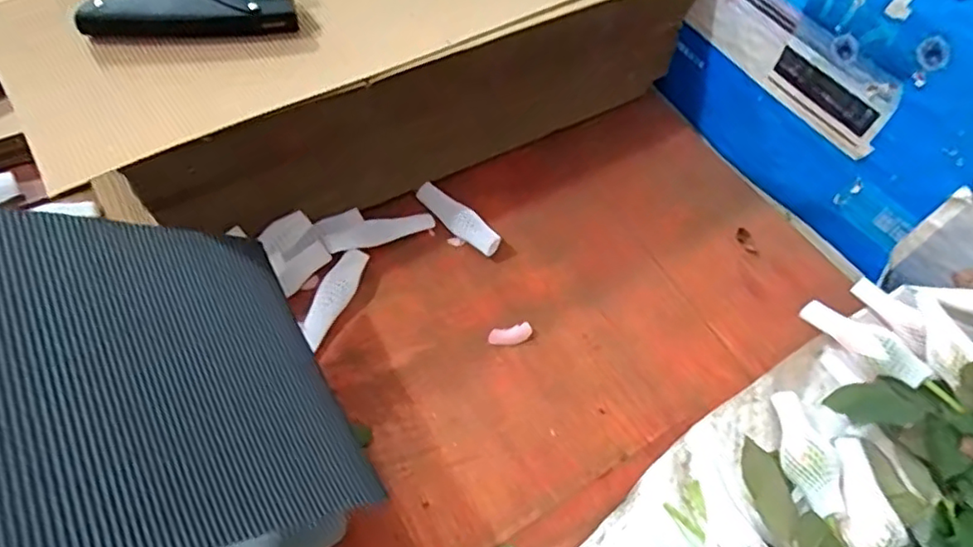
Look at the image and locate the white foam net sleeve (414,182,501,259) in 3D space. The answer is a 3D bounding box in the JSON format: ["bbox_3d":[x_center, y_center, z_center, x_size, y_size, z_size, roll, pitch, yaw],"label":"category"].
[{"bbox_3d":[-0.028,-0.050,0.566,0.095,0.025,0.021,40,62,20],"label":"white foam net sleeve"}]

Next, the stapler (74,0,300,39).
[{"bbox_3d":[-0.226,-0.214,0.479,0.151,0.037,0.067,-3,57,-6],"label":"stapler"}]

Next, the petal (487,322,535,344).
[{"bbox_3d":[0.020,0.051,0.510,0.036,0.012,0.013,-7,57,-9],"label":"petal"}]

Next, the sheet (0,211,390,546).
[{"bbox_3d":[-0.225,0.081,0.389,0.280,0.061,0.245,-15,102,-27],"label":"sheet"}]

